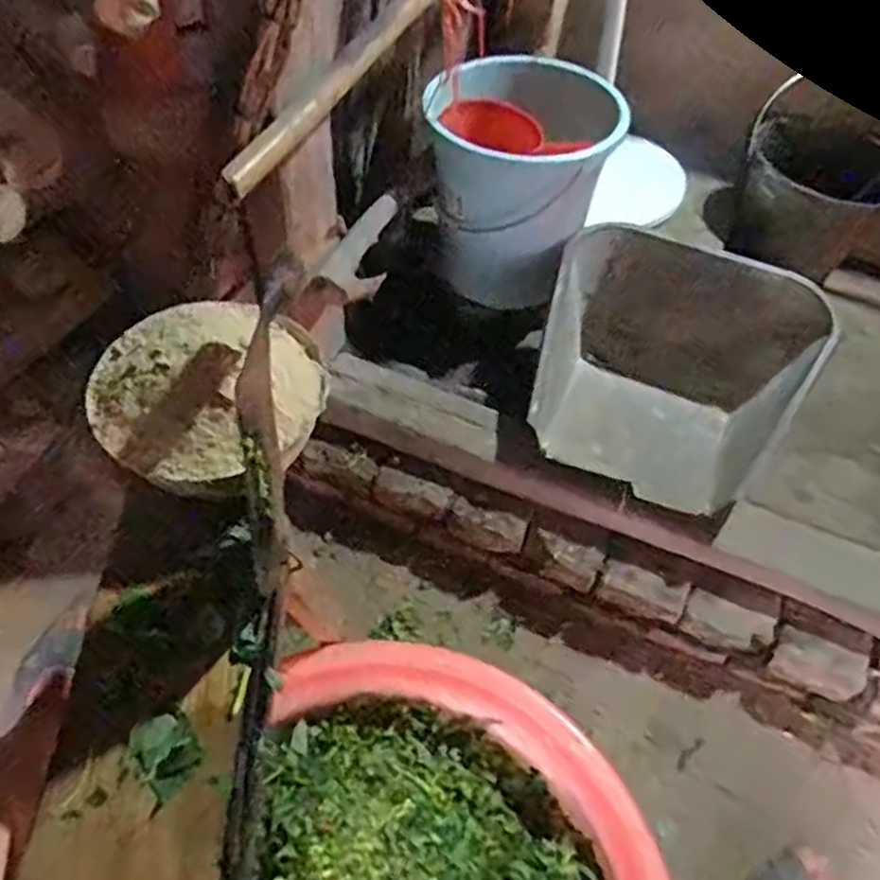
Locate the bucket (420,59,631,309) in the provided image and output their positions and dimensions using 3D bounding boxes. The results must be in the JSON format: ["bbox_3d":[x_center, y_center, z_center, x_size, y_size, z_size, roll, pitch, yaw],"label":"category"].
[{"bbox_3d":[0.131,-0.433,1.228,0.275,0.303,0.263,1,53,-2],"label":"bucket"}]

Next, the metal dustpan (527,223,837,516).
[{"bbox_3d":[0.350,-0.092,1.216,0.406,0.244,0.479,23,55,14],"label":"metal dustpan"}]

